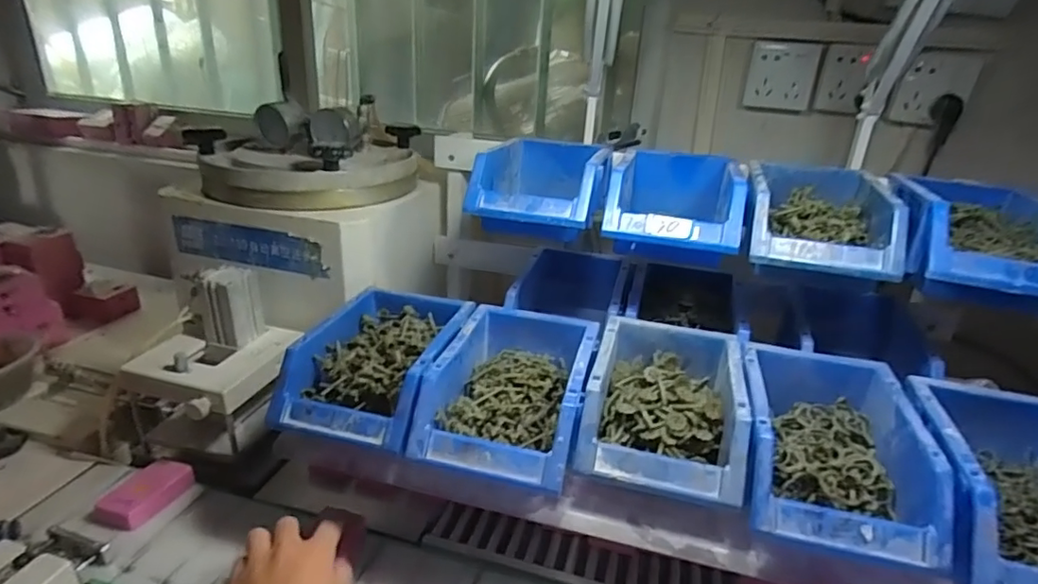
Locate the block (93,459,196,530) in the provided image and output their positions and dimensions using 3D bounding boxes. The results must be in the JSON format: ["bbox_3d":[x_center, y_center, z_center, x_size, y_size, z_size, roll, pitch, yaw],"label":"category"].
[{"bbox_3d":[-0.355,0.191,0.543,0.040,0.022,0.075,12,26,19],"label":"block"}]

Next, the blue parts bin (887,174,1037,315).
[{"bbox_3d":[0.423,-0.053,0.529,0.126,0.080,0.207,11,25,16],"label":"blue parts bin"}]

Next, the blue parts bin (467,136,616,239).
[{"bbox_3d":[0.031,-0.119,0.618,0.117,0.067,0.193,9,25,14],"label":"blue parts bin"}]

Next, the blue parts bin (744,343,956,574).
[{"bbox_3d":[0.238,0.118,0.444,0.121,0.068,0.183,9,25,12],"label":"blue parts bin"}]

